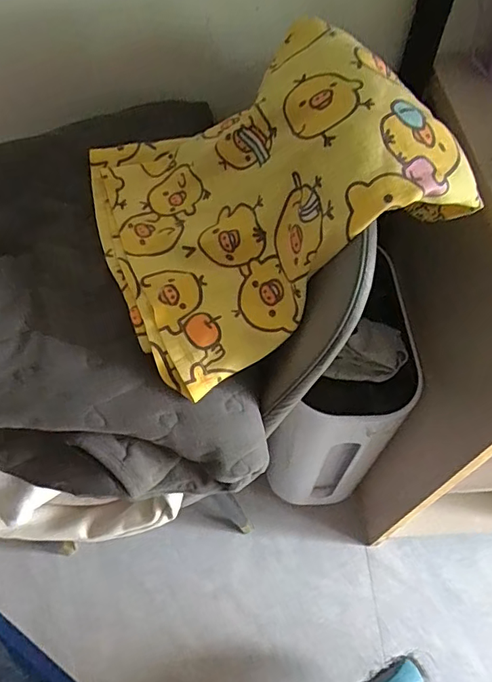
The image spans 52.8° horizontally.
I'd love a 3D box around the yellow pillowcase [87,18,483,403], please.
[{"bbox_3d":[0.014,-0.157,0.457,0.301,0.178,0.279,-20,58,-19],"label":"yellow pillowcase"}]

